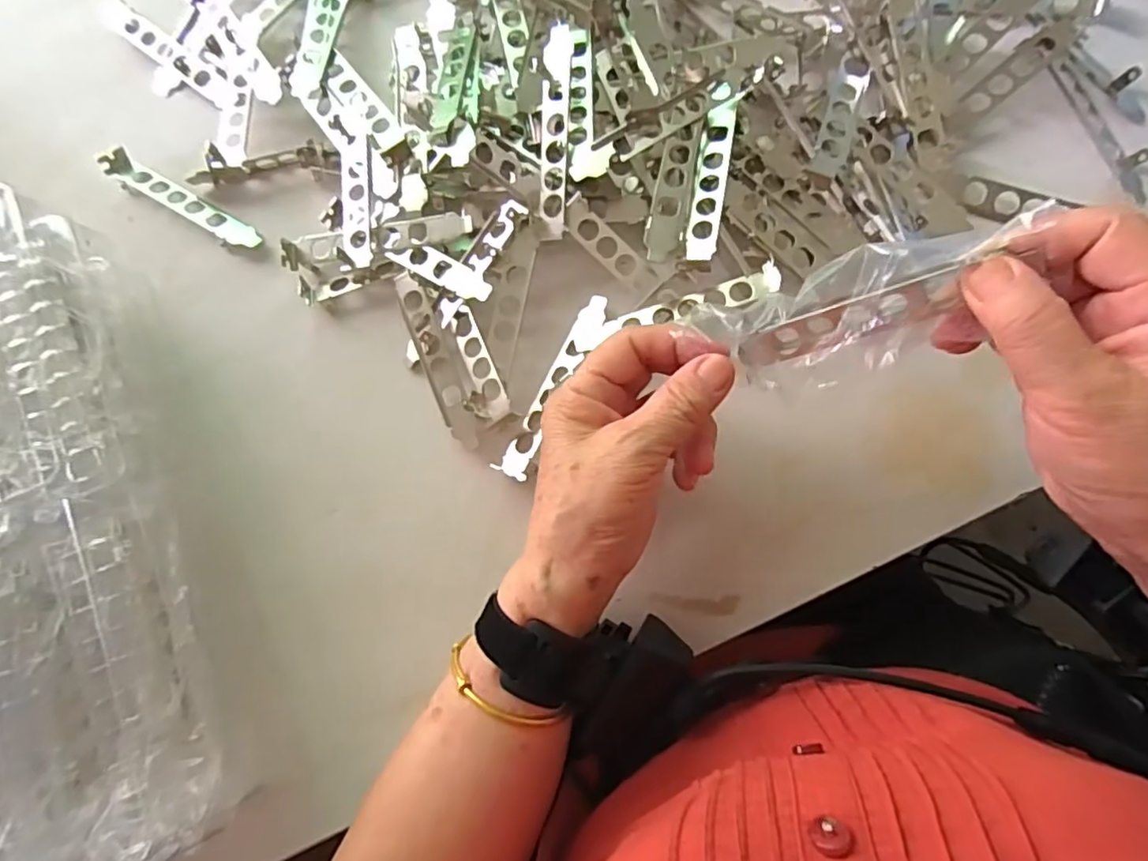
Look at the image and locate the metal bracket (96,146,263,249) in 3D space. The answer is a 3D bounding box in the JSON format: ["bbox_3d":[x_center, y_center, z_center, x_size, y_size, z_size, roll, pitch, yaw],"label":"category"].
[{"bbox_3d":[-0.262,-0.151,0.404,0.120,0.021,0.023,32,84,9],"label":"metal bracket"}]

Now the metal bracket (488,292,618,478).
[{"bbox_3d":[-0.009,-0.027,0.361,0.022,0.009,0.120,30,83,8],"label":"metal bracket"}]

